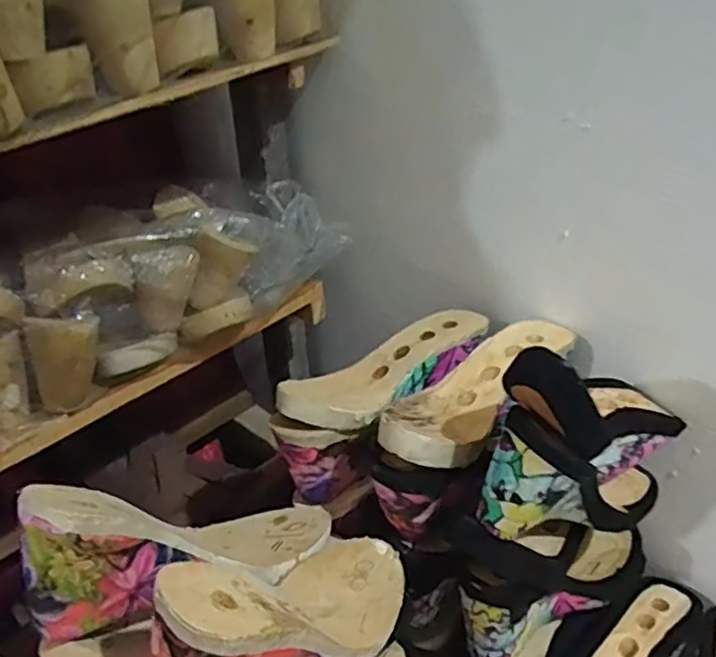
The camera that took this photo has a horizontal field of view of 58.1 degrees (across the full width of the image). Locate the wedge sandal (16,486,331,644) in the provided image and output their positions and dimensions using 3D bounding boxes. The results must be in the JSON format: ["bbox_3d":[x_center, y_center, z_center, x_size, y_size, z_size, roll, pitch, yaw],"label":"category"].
[{"bbox_3d":[-0.122,0.168,0.465,0.087,0.089,0.251,22,1,37],"label":"wedge sandal"}]

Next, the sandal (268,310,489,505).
[{"bbox_3d":[0.025,0.063,0.610,0.234,0.097,0.084,-23,35,-29],"label":"sandal"}]

